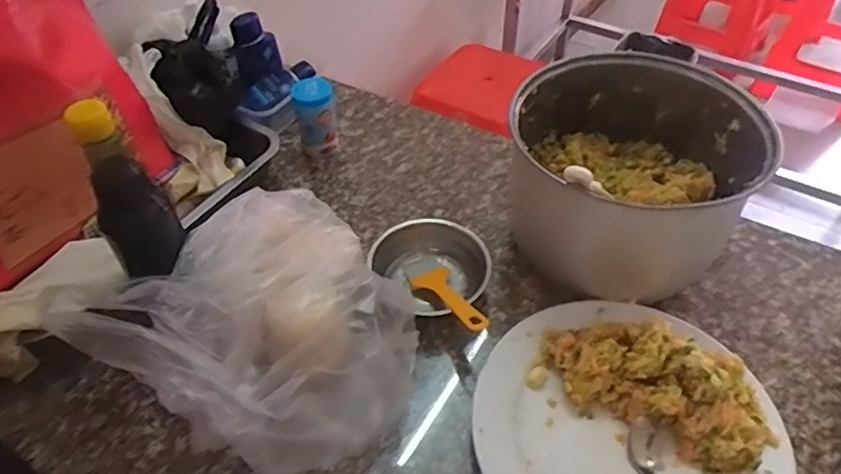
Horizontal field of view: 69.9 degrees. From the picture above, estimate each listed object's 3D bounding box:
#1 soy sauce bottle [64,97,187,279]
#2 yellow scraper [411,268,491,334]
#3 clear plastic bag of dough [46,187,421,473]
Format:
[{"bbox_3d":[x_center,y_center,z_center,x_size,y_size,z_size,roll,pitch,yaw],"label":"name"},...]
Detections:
[{"bbox_3d":[-0.240,-0.019,0.511,0.059,0.206,0.053,-27,52,-22],"label":"soy sauce bottle"},{"bbox_3d":[0.032,0.060,0.576,0.036,0.012,0.124,-20,26,-17],"label":"yellow scraper"},{"bbox_3d":[-0.123,0.075,0.532,0.236,0.110,0.228,25,52,22],"label":"clear plastic bag of dough"}]

